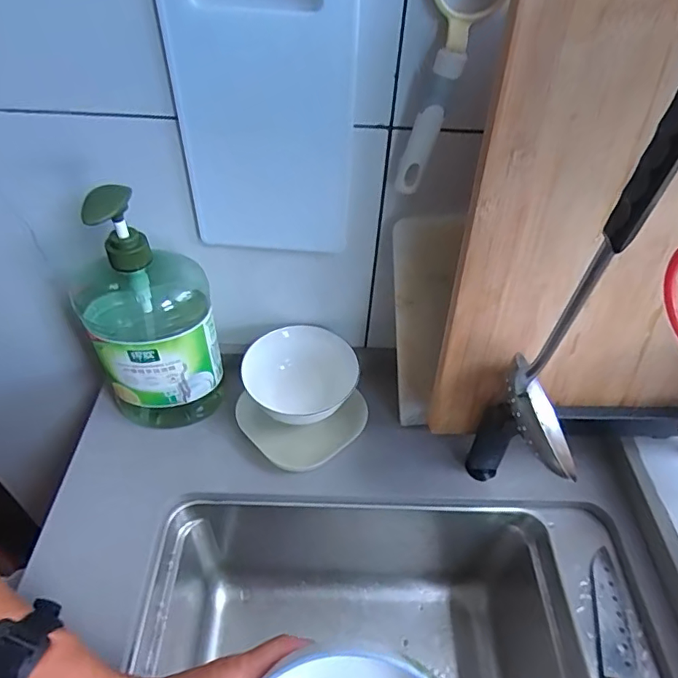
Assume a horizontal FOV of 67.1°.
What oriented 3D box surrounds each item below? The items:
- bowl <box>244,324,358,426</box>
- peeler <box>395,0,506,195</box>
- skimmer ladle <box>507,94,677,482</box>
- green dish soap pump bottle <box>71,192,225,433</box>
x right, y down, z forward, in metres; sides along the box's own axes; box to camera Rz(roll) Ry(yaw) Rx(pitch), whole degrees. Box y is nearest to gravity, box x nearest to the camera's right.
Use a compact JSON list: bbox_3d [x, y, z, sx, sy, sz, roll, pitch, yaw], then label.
[{"bbox_3d":[-0.044,0.045,0.584,0.112,0.055,0.126,20,49,15],"label":"bowl"},{"bbox_3d":[0.087,-0.202,0.409,0.056,0.173,0.033,12,48,8],"label":"peeler"},{"bbox_3d":[0.177,-0.010,0.344,0.075,0.325,0.065,37,55,27],"label":"skimmer ladle"},{"bbox_3d":[-0.184,-0.017,0.505,0.112,0.277,0.082,-18,51,-19],"label":"green dish soap pump bottle"}]

